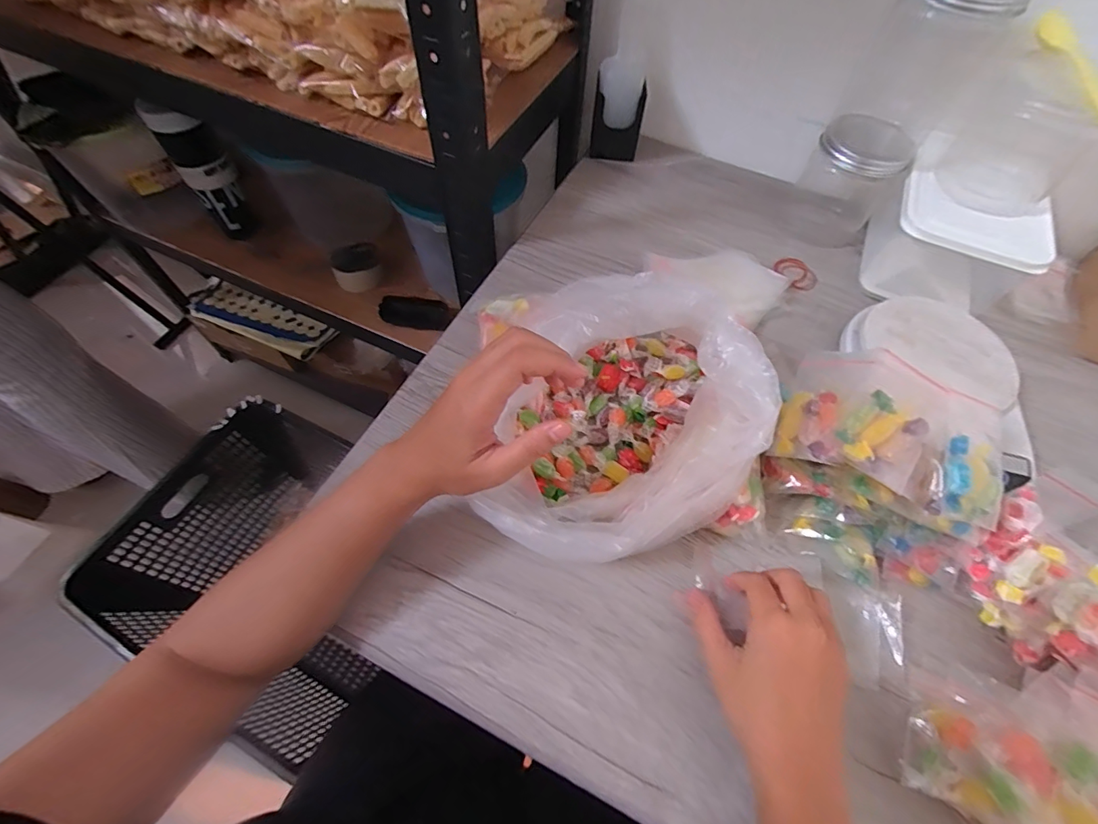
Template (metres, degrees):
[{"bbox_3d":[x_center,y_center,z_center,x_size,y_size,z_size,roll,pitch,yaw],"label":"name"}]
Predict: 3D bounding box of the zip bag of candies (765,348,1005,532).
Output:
[{"bbox_3d":[0.244,0.017,0.328,0.144,0.055,0.091,28,63,14],"label":"zip bag of candies"}]

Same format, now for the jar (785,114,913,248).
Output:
[{"bbox_3d":[0.323,-0.256,0.509,0.090,0.102,0.093,33,65,16],"label":"jar"}]

